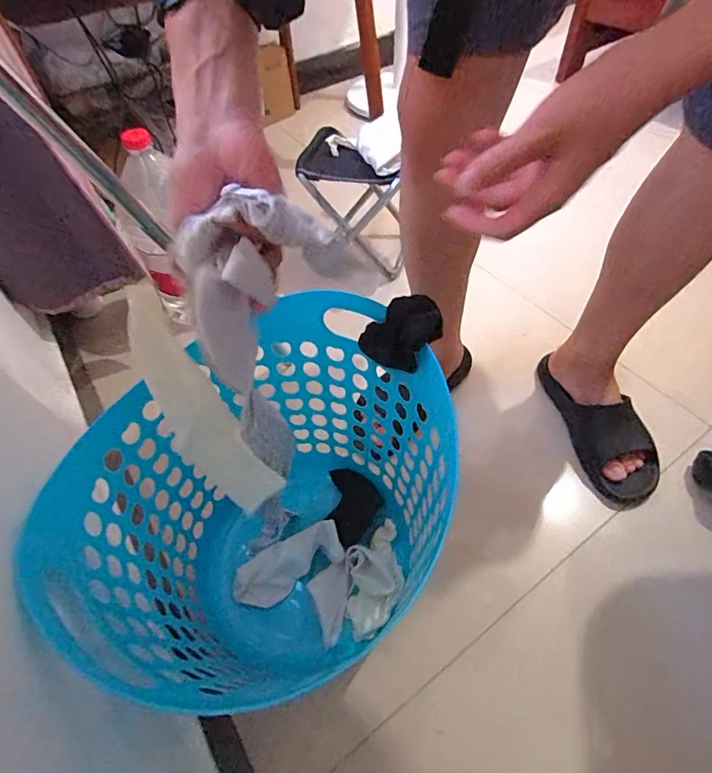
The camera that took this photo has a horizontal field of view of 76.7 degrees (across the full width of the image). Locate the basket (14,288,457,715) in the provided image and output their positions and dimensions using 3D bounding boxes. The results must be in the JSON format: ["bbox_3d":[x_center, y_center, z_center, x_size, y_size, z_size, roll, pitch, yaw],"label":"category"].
[{"bbox_3d":[-0.083,0.134,0.514,0.336,0.311,0.280,-29,56,-17],"label":"basket"}]

